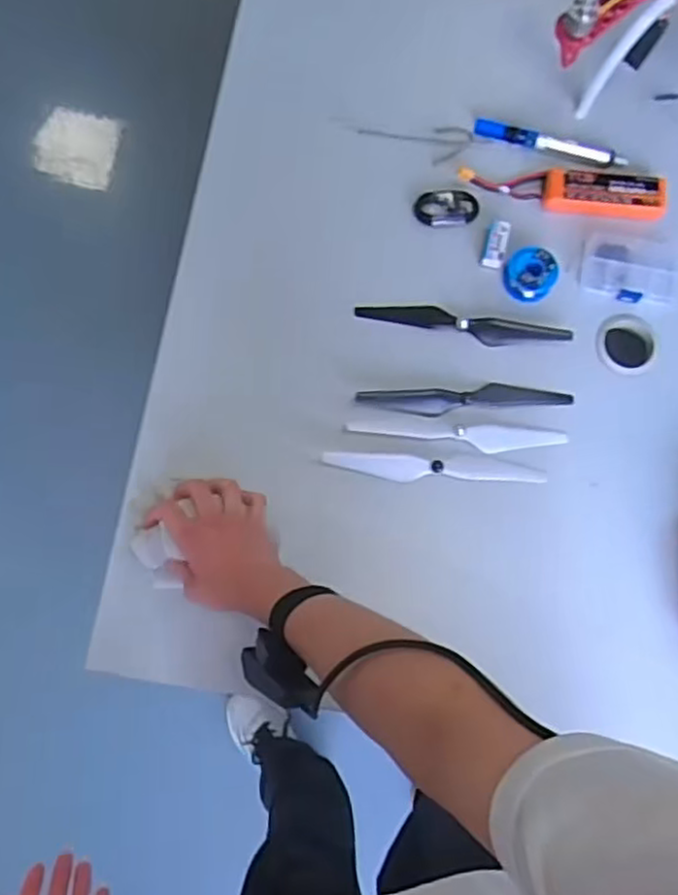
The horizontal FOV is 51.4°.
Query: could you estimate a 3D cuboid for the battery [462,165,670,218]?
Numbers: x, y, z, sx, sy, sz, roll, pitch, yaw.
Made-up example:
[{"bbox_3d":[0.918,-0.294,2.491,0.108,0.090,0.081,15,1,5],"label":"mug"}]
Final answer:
[{"bbox_3d":[0.256,-0.294,0.812,0.233,0.028,0.048,4,77,0],"label":"battery"}]

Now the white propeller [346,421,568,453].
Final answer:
[{"bbox_3d":[0.128,-0.011,0.755,0.232,0.010,0.029,2,77,-1],"label":"white propeller"}]

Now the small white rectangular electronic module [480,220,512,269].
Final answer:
[{"bbox_3d":[0.177,-0.231,0.798,0.025,0.019,0.058,16,77,3],"label":"small white rectangular electronic module"}]

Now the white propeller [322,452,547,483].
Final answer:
[{"bbox_3d":[0.103,0.025,0.744,0.235,0.020,0.027,4,77,0],"label":"white propeller"}]

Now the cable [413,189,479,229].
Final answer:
[{"bbox_3d":[0.125,-0.277,0.813,0.073,0.016,0.047,0,77,-1],"label":"cable"}]

